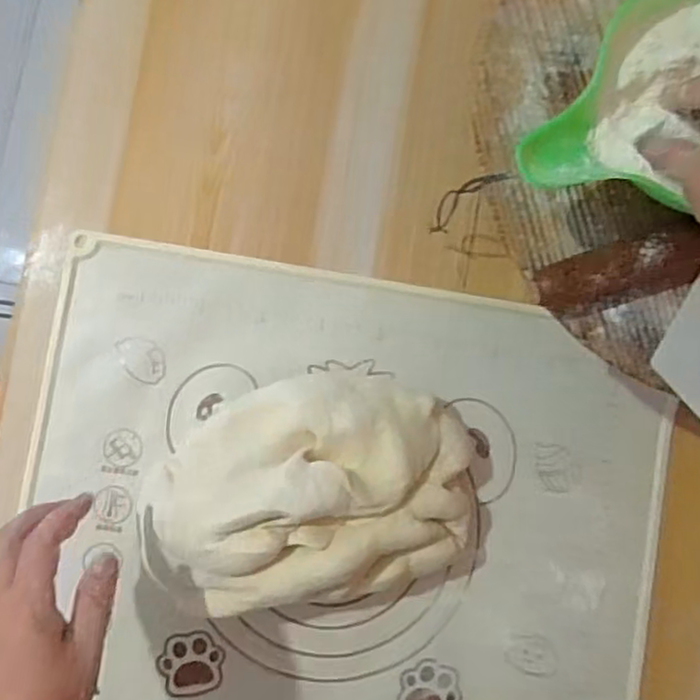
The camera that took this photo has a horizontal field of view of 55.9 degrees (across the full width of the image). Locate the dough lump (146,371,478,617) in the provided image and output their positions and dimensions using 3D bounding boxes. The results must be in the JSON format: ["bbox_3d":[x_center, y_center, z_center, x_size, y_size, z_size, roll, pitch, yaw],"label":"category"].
[{"bbox_3d":[-0.018,0.097,0.474,0.228,0.099,0.151,-6,88,-5],"label":"dough lump"}]

